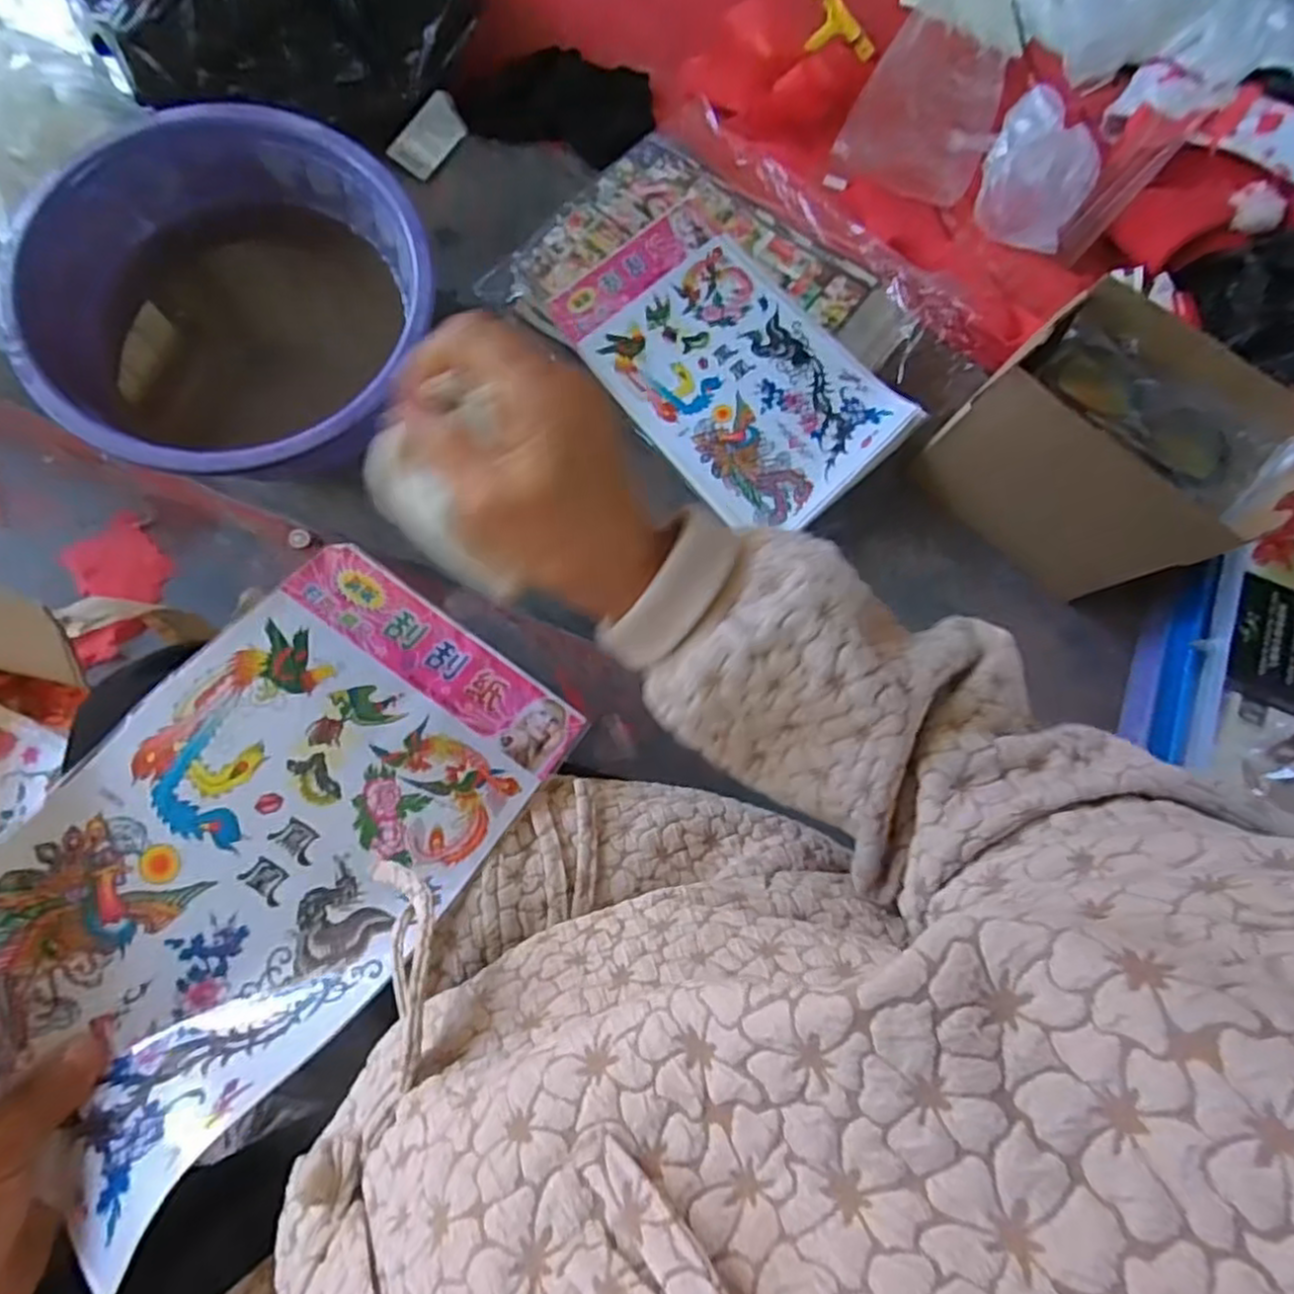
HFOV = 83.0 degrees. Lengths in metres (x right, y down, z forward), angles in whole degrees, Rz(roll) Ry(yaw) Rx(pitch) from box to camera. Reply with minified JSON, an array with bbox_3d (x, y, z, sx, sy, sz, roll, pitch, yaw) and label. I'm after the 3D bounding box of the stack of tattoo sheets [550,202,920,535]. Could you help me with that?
[{"bbox_3d":[0.067,-0.235,0.621,0.170,0.018,0.288,-41,81,-6],"label":"stack of tattoo sheets"}]

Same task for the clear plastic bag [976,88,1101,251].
[{"bbox_3d":[0.356,-0.429,0.666,0.103,0.061,0.110,33,79,3],"label":"clear plastic bag"}]

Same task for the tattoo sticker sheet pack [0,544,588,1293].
[{"bbox_3d":[-0.164,0.075,0.309,0.168,0.061,0.266,38,66,2],"label":"tattoo sticker sheet pack"}]

